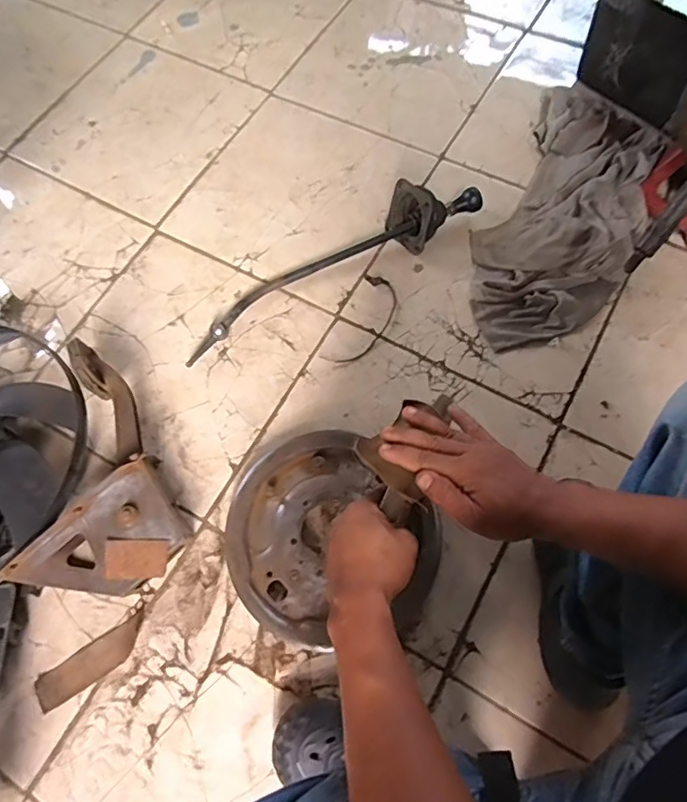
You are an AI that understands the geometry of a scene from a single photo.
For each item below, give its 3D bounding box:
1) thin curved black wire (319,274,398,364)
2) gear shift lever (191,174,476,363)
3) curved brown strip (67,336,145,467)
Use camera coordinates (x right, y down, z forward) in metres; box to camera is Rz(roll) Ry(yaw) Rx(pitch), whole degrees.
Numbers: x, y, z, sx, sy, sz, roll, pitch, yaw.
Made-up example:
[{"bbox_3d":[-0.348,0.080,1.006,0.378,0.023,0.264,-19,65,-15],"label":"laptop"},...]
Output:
[{"bbox_3d":[0.038,-0.138,0.943,0.081,0.009,0.188,23,73,12],"label":"thin curved black wire"},{"bbox_3d":[-0.021,-0.242,0.933,0.594,0.098,0.115,-32,73,-8],"label":"gear shift lever"},{"bbox_3d":[-0.358,-0.004,0.817,0.055,0.056,0.201,-29,87,-8],"label":"curved brown strip"}]

